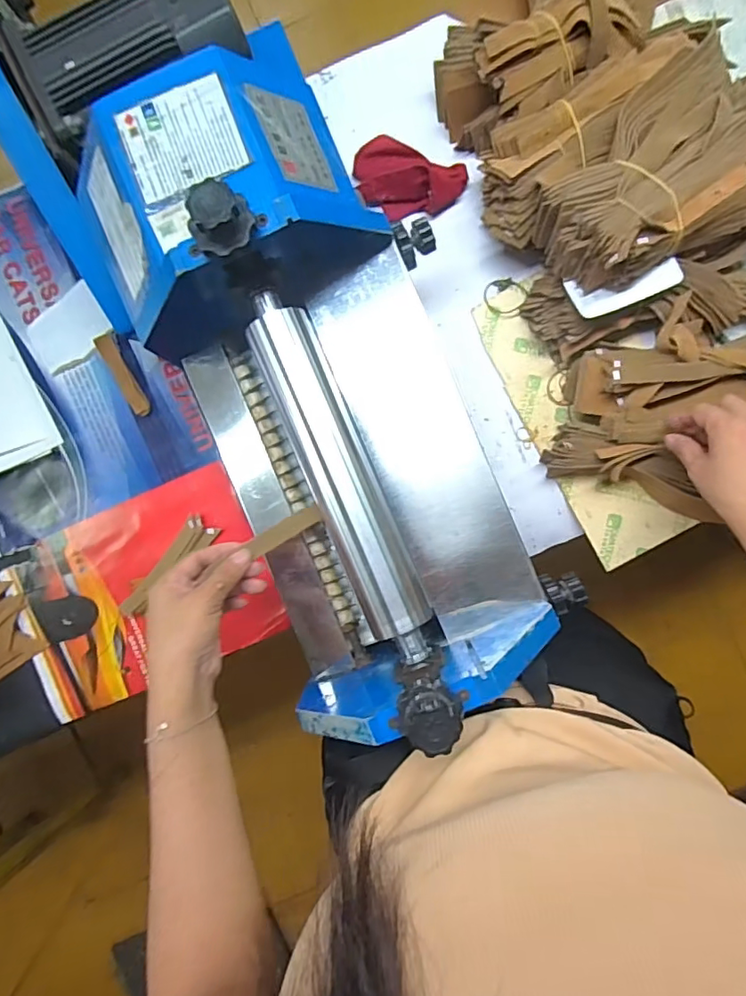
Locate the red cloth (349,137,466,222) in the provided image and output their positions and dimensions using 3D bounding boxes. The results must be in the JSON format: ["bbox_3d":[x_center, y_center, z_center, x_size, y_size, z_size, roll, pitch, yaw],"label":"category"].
[{"bbox_3d":[0.036,-0.339,0.568,0.115,0.044,0.070,20,92,2],"label":"red cloth"}]

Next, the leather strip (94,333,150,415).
[{"bbox_3d":[-0.278,-0.137,0.602,0.020,0.009,0.099,-28,89,3],"label":"leather strip"}]

